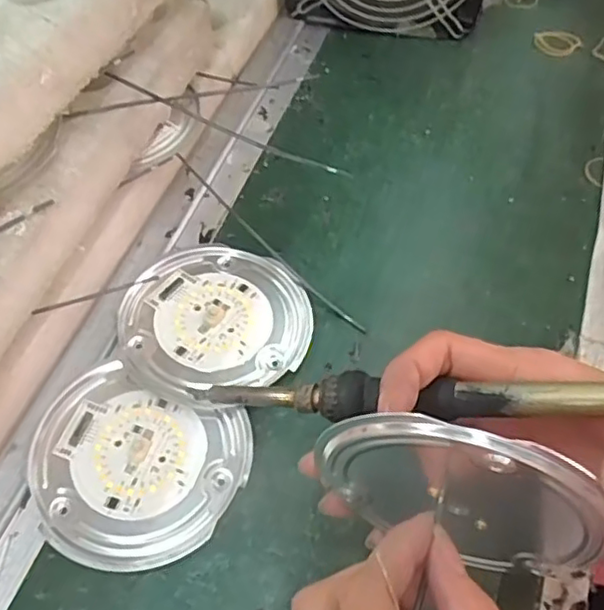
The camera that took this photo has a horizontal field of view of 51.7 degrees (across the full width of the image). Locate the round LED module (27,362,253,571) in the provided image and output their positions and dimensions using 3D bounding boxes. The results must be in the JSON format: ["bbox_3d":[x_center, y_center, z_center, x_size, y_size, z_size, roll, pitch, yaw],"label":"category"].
[{"bbox_3d":[-0.082,0.079,0.302,0.100,0.008,0.087,16,58,10],"label":"round LED module"}]

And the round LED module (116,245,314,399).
[{"bbox_3d":[-0.048,0.005,0.350,0.103,0.009,0.095,0,57,0],"label":"round LED module"}]

